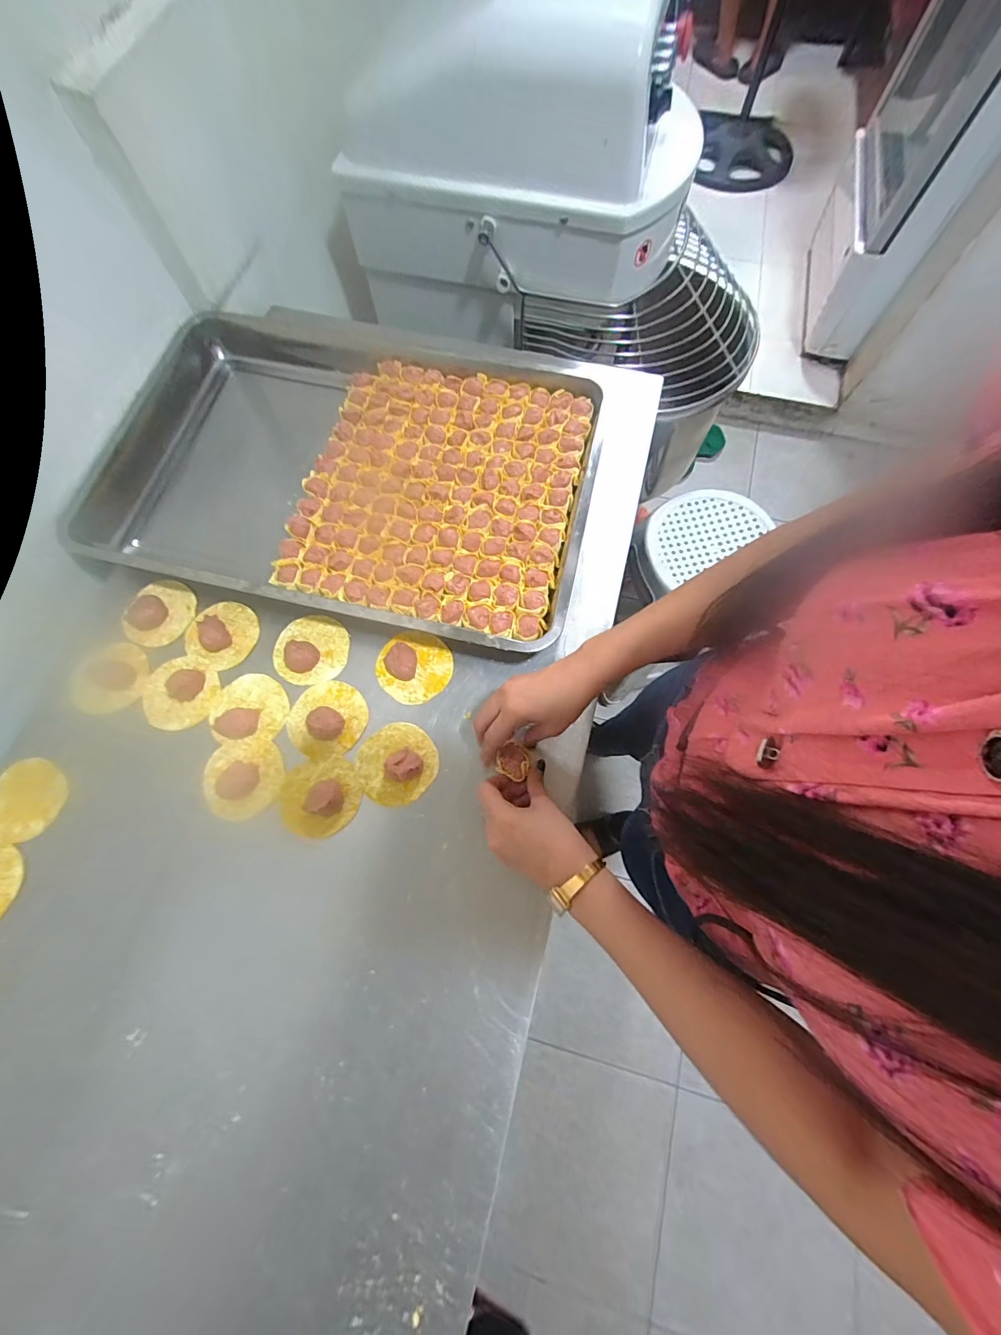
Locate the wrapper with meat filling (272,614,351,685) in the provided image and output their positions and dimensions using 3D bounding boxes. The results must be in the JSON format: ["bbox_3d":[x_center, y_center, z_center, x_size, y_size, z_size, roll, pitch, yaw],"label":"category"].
[{"bbox_3d":[-0.216,-0.025,0.511,0.083,0.019,0.082,0,71,0],"label":"wrapper with meat filling"}]

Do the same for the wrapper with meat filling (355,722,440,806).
[{"bbox_3d":[-0.109,0.097,0.464,0.079,0.027,0.082,0,71,0],"label":"wrapper with meat filling"}]

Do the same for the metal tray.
[{"bbox_3d":[-0.198,-0.251,0.572,0.612,0.053,0.396,12,71,4],"label":"metal tray"}]

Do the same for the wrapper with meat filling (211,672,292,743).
[{"bbox_3d":[-0.274,0.042,0.488,0.079,0.020,0.071,-3,71,-1],"label":"wrapper with meat filling"}]

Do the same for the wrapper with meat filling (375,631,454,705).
[{"bbox_3d":[-0.097,-0.005,0.500,0.082,0.025,0.081,0,71,0],"label":"wrapper with meat filling"}]

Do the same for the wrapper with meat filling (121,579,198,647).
[{"bbox_3d":[-0.400,-0.065,0.530,0.070,0.016,0.081,28,73,10],"label":"wrapper with meat filling"}]

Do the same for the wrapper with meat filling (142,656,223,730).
[{"bbox_3d":[-0.357,0.027,0.499,0.085,0.017,0.079,12,71,4],"label":"wrapper with meat filling"}]

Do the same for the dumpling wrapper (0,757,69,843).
[{"bbox_3d":[-0.498,0.138,0.471,0.074,0.007,0.076,0,71,0],"label":"dumpling wrapper"}]

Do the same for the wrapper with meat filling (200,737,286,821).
[{"bbox_3d":[-0.270,0.115,0.471,0.084,0.019,0.080,0,71,0],"label":"wrapper with meat filling"}]

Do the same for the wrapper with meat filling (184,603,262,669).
[{"bbox_3d":[-0.321,-0.041,0.518,0.075,0.021,0.079,0,71,0],"label":"wrapper with meat filling"}]

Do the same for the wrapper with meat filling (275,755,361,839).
[{"bbox_3d":[-0.187,0.130,0.457,0.081,0.022,0.075,0,71,0],"label":"wrapper with meat filling"}]

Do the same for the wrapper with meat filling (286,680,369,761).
[{"bbox_3d":[-0.189,0.054,0.483,0.079,0.023,0.083,0,71,0],"label":"wrapper with meat filling"}]

